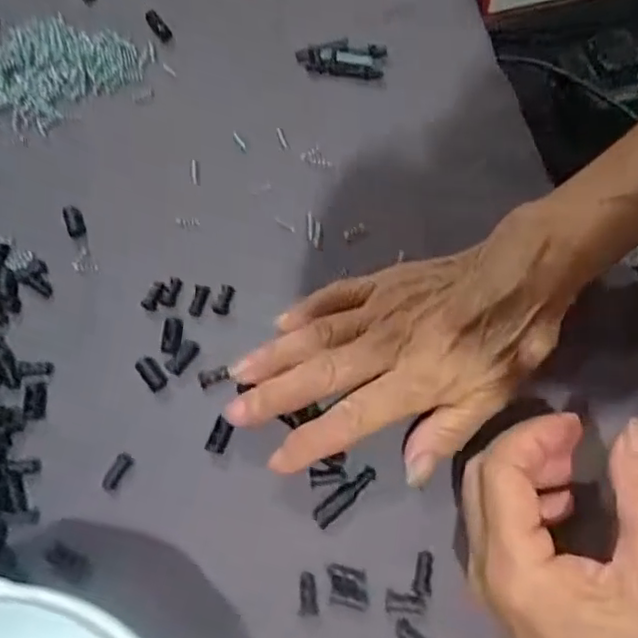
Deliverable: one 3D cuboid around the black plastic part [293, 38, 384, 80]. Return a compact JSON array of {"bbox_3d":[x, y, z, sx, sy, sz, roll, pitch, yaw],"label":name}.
[{"bbox_3d":[0.014,-0.170,0.408,0.056,0.006,0.024,10,66,10],"label":"black plastic part"}]

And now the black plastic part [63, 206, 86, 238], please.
[{"bbox_3d":[-0.142,-0.057,0.366,0.011,0.005,0.021,-23,66,-7],"label":"black plastic part"}]

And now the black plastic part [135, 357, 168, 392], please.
[{"bbox_3d":[-0.086,0.029,0.326,0.010,0.007,0.019,-36,68,-13],"label":"black plastic part"}]

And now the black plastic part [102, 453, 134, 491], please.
[{"bbox_3d":[-0.098,0.074,0.306,0.007,0.007,0.019,29,70,17],"label":"black plastic part"}]

